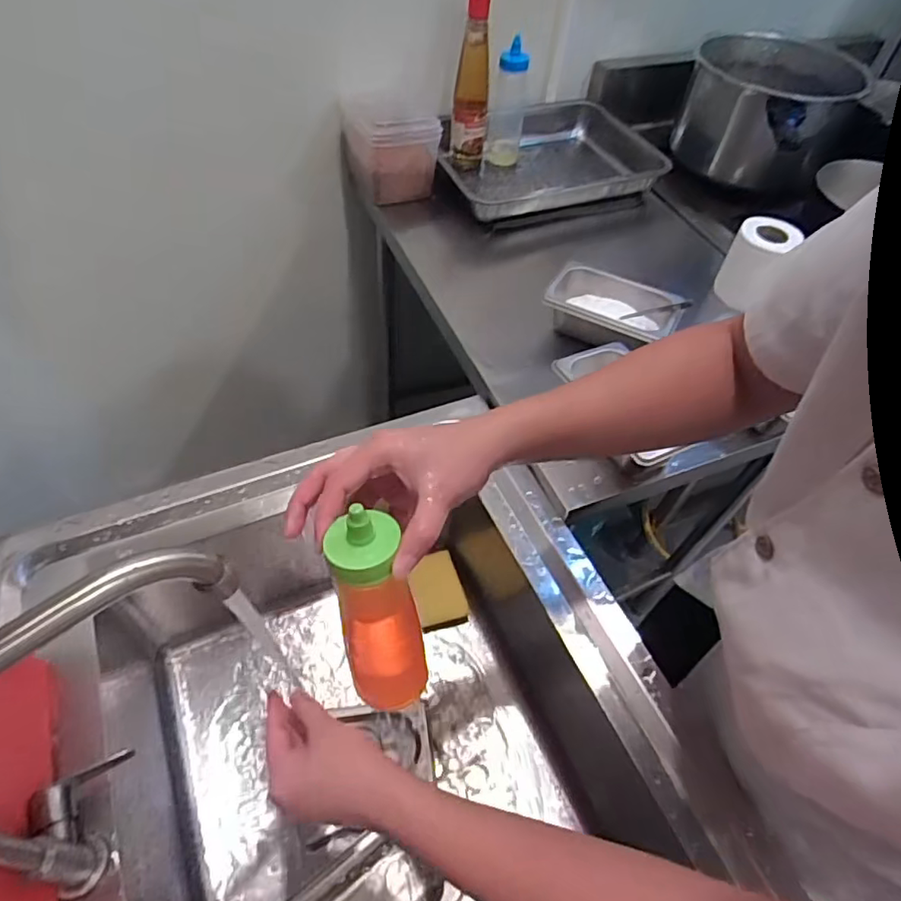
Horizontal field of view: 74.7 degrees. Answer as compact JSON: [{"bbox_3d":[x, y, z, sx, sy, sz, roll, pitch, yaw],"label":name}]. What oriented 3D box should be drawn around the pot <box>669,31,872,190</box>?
[{"bbox_3d":[0.553,-0.597,1.056,0.286,0.161,0.270,3,52,-4],"label":"pot"}]

